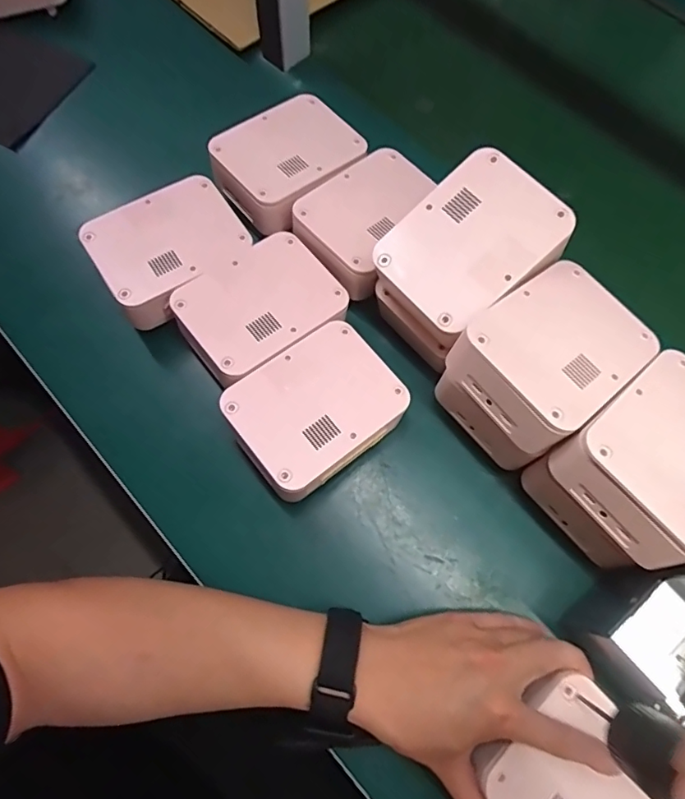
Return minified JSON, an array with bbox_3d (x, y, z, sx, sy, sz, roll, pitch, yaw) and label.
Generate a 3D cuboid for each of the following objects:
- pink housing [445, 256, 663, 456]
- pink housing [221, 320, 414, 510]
[{"bbox_3d":[0.151,-0.036,0.363,0.127,0.036,0.097,-37,75,-16],"label":"pink housing"},{"bbox_3d":[-0.021,0.011,0.424,0.129,0.057,0.099,-36,75,-15],"label":"pink housing"}]

